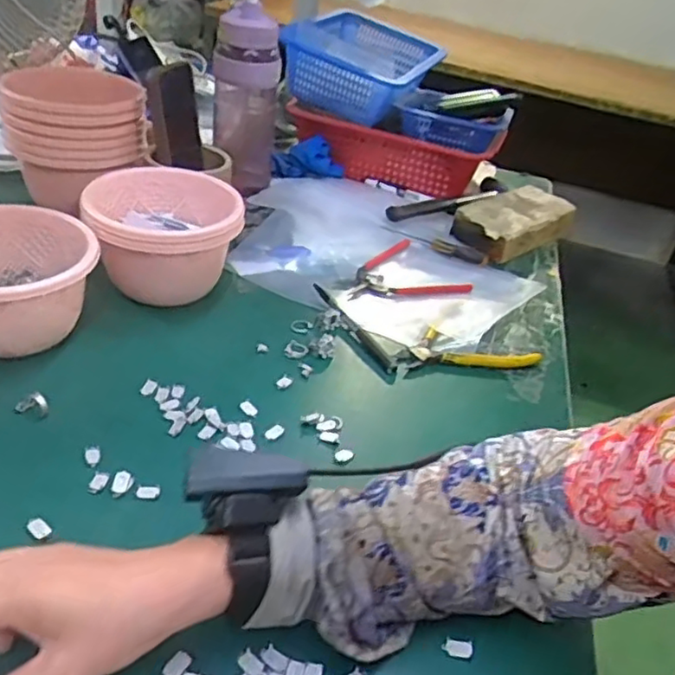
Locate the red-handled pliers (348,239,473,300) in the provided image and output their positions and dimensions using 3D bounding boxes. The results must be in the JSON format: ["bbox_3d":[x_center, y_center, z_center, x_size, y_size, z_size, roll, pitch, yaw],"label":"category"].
[{"bbox_3d":[0.073,-0.070,0.763,0.140,0.013,0.115,-20,44,-37],"label":"red-handled pliers"}]

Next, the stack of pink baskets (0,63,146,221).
[{"bbox_3d":[-0.295,-0.236,0.756,0.144,0.133,0.135,1,35,-14],"label":"stack of pink baskets"}]

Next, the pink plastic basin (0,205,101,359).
[{"bbox_3d":[-0.284,-0.042,0.565,0.144,0.090,0.133,-11,40,-28],"label":"pink plastic basin"}]

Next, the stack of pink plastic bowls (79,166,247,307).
[{"bbox_3d":[-0.170,-0.095,0.656,0.141,0.101,0.143,2,35,-12],"label":"stack of pink plastic bowls"}]

